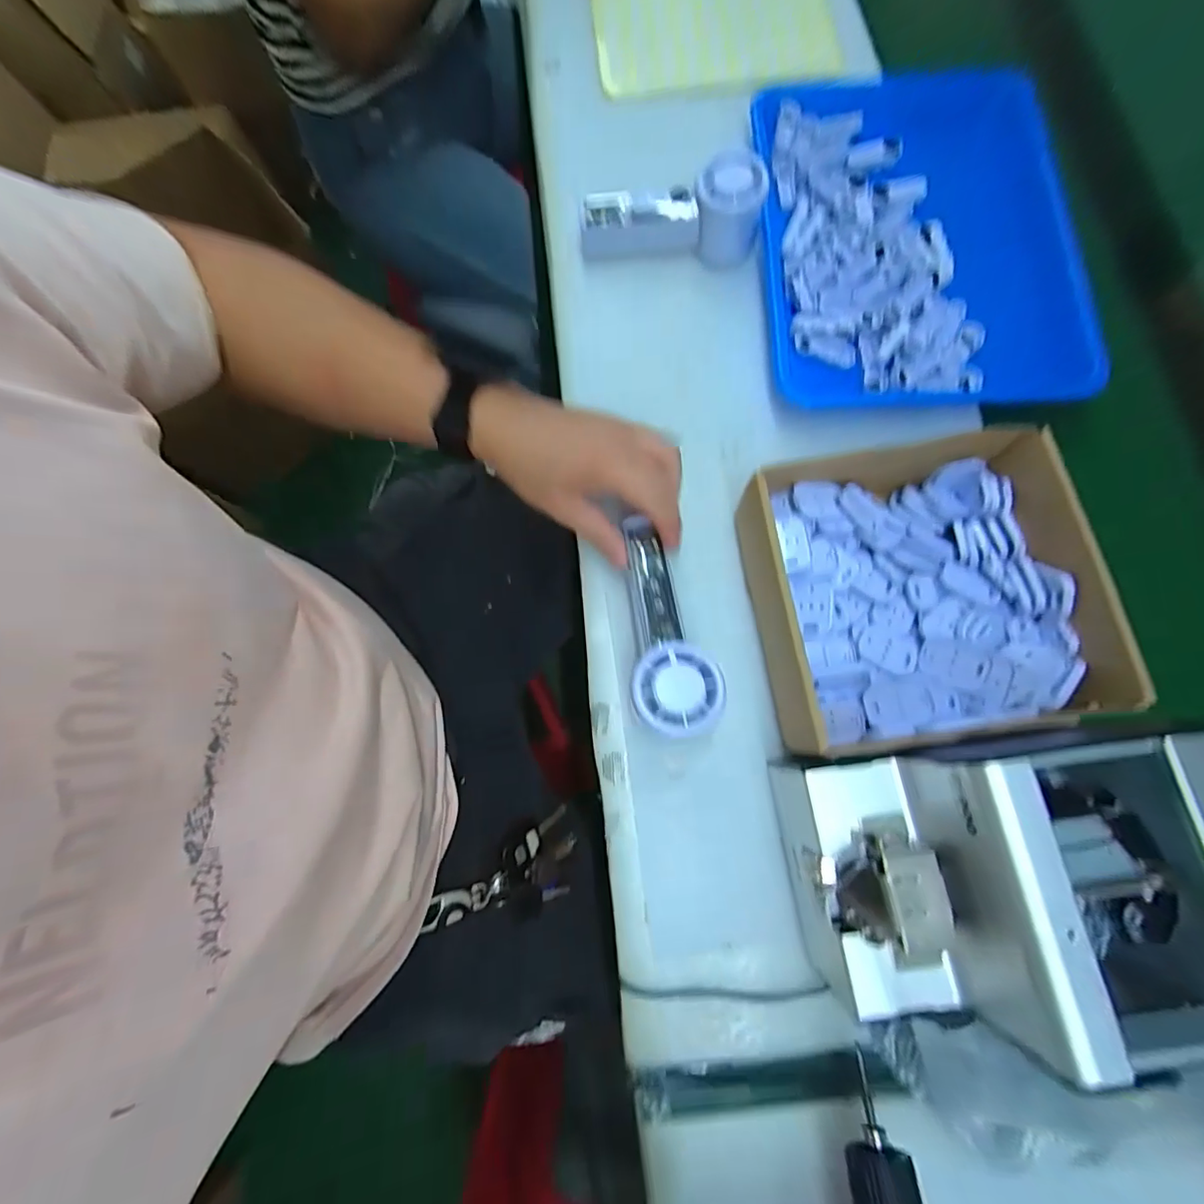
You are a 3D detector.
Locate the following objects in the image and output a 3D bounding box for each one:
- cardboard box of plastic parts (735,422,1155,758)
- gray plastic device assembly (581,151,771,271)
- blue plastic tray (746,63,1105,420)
[{"bbox_3d":[0.215,-0.006,0.351,0.215,0.059,0.189,-9,75,-1],"label":"cardboard box of plastic parts"},{"bbox_3d":[0.058,-0.329,0.441,0.147,0.069,0.041,3,76,2],"label":"gray plastic device assembly"},{"bbox_3d":[0.268,-0.315,0.450,0.256,0.033,0.332,3,76,2],"label":"blue plastic tray"}]

